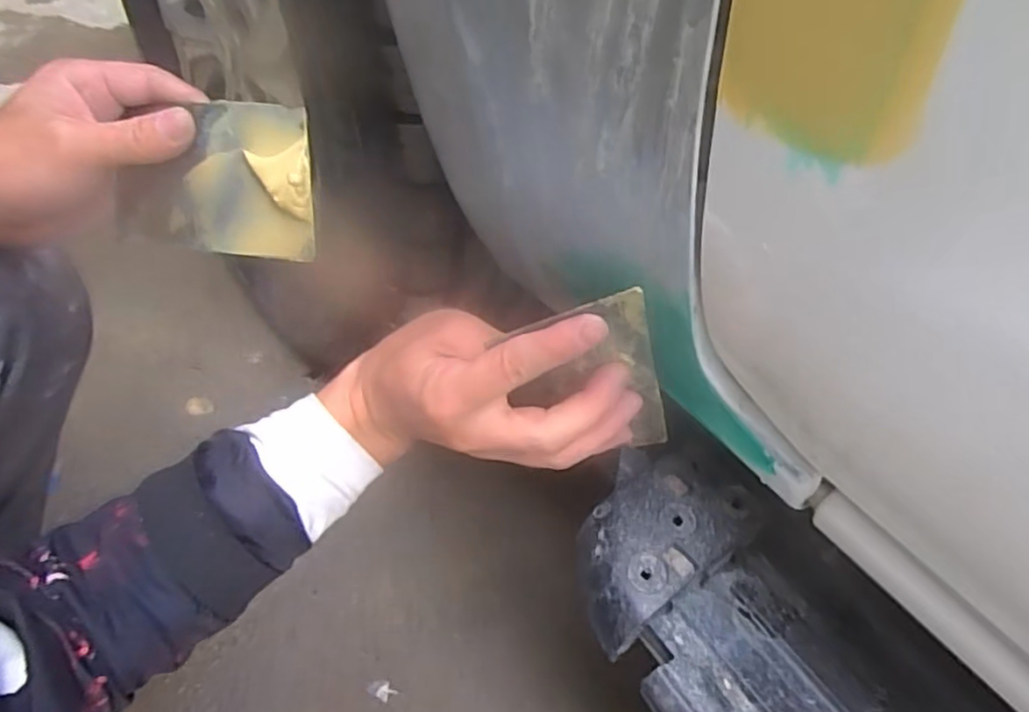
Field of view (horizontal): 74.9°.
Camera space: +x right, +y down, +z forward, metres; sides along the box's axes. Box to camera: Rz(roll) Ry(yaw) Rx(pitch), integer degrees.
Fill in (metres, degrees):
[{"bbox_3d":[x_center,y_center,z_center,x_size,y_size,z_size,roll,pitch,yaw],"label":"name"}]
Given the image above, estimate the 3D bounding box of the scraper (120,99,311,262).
[{"bbox_3d":[-0.152,-0.087,0.332,0.113,0.072,0.009,8,19,15],"label":"scraper"}]

